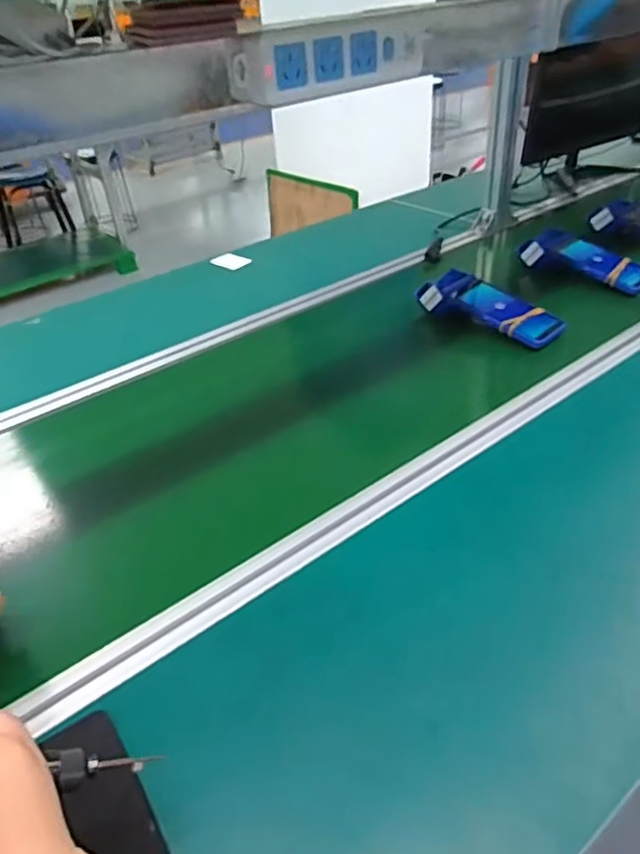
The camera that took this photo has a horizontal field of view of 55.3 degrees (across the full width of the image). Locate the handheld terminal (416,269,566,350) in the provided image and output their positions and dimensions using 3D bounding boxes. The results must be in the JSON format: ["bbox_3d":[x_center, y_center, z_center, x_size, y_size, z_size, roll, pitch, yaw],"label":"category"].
[{"bbox_3d":[0.258,-0.174,0.926,0.232,0.054,0.086,29,47,36],"label":"handheld terminal"}]

